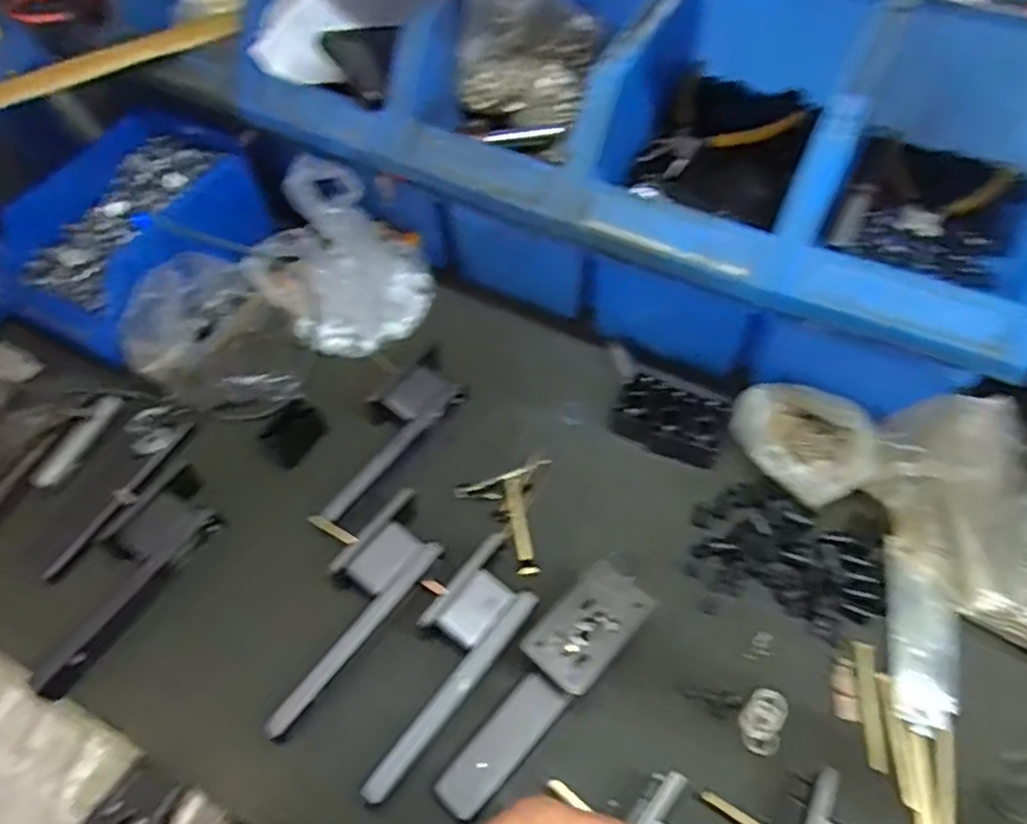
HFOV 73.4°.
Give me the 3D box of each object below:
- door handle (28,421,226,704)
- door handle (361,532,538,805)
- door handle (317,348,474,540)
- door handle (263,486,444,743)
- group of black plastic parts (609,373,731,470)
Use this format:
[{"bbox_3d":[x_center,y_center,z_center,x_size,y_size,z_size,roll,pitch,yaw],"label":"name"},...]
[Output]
[{"bbox_3d":[-0.312,0.105,0.544,0.102,0.032,0.202,27,64,20],"label":"door handle"},{"bbox_3d":[-0.048,0.177,0.480,0.056,0.045,0.174,31,65,22],"label":"door handle"},{"bbox_3d":[-0.107,0.019,0.594,0.059,0.040,0.180,28,64,20],"label":"door handle"},{"bbox_3d":[-0.119,0.145,0.507,0.056,0.044,0.183,32,65,22],"label":"door handle"},{"bbox_3d":[0.133,0.008,0.586,0.092,0.023,0.058,23,62,18],"label":"group of black plastic parts"}]

